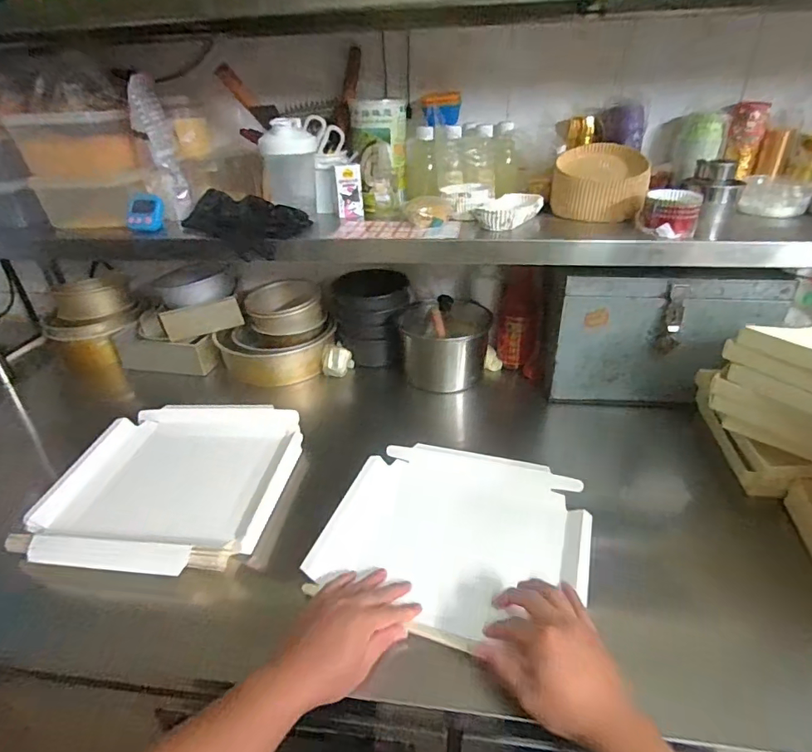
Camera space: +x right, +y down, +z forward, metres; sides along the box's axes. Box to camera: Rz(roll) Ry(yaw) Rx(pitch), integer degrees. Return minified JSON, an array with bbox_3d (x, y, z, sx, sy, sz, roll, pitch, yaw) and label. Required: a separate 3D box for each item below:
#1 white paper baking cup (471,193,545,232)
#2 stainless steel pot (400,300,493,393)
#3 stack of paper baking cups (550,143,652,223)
[{"bbox_3d":[0.162,-0.274,0.804,0.085,0.031,0.131,23,40,33],"label":"white paper baking cup"},{"bbox_3d":[0.085,-0.081,1.023,0.177,0.146,0.181,4,33,9],"label":"stainless steel pot"},{"bbox_3d":[0.323,-0.324,0.812,0.147,0.091,0.131,9,34,17],"label":"stack of paper baking cups"}]

